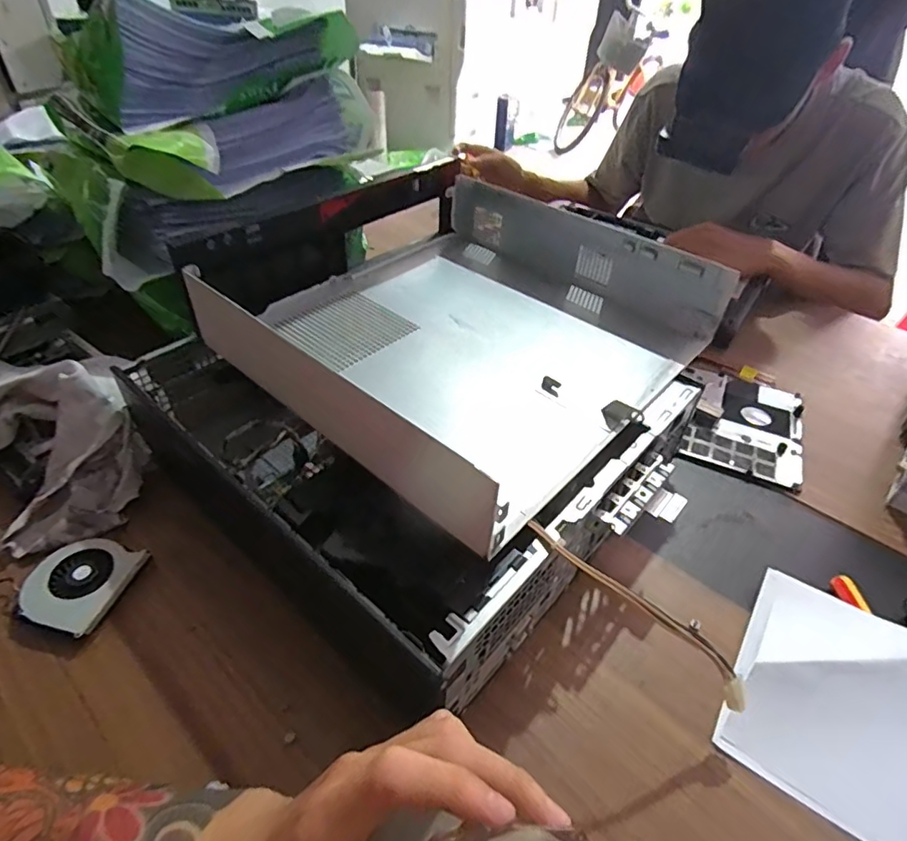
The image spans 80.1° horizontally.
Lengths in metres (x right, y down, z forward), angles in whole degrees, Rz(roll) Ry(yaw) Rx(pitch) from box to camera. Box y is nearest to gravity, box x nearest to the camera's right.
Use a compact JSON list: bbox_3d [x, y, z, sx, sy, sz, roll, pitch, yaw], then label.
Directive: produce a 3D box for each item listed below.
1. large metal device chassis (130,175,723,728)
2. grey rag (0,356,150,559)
[{"bbox_3d":[0.003,-0.042,0.482,0.378,0.171,0.398,31,47,29],"label":"large metal device chassis"},{"bbox_3d":[-0.359,0.005,0.456,0.219,0.081,0.162,28,45,26],"label":"grey rag"}]

